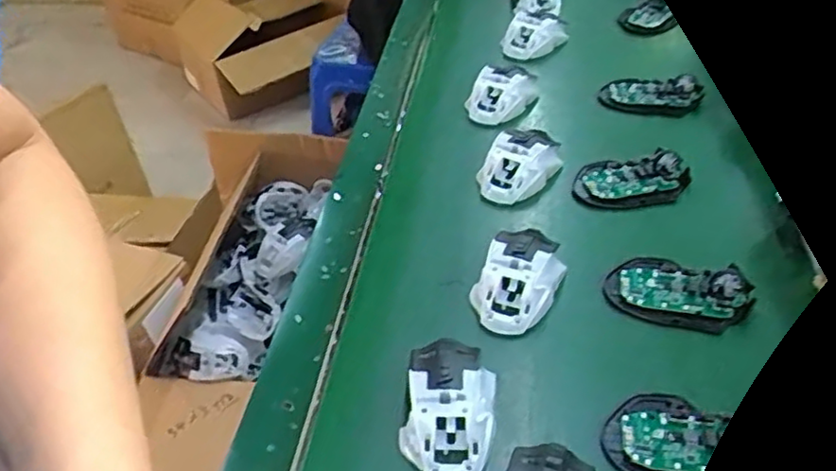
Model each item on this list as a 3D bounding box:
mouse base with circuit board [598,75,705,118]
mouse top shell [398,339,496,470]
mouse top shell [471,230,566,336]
[{"bbox_3d":[0.272,-0.164,0.795,0.113,0.026,0.049,3,44,8],"label":"mouse base with circuit board"},{"bbox_3d":[0.022,0.123,0.497,0.064,0.037,0.109,4,44,9],"label":"mouse top shell"},{"bbox_3d":[0.087,0.035,0.586,0.062,0.041,0.105,15,46,20],"label":"mouse top shell"}]

